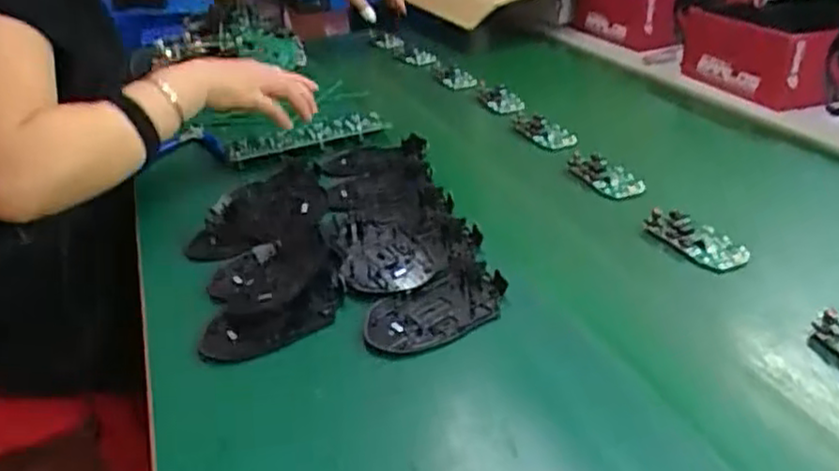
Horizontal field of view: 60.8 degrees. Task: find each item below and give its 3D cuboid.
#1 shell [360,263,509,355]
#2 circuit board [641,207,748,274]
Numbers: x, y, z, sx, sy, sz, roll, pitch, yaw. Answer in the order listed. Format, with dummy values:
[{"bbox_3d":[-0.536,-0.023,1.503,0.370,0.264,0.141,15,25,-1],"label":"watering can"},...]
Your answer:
[{"bbox_3d":[0.013,0.056,0.538,0.114,0.014,0.067,-16,31,-19],"label":"shell"},{"bbox_3d":[0.234,0.003,0.604,0.043,0.019,0.088,-18,32,-22],"label":"circuit board"}]

